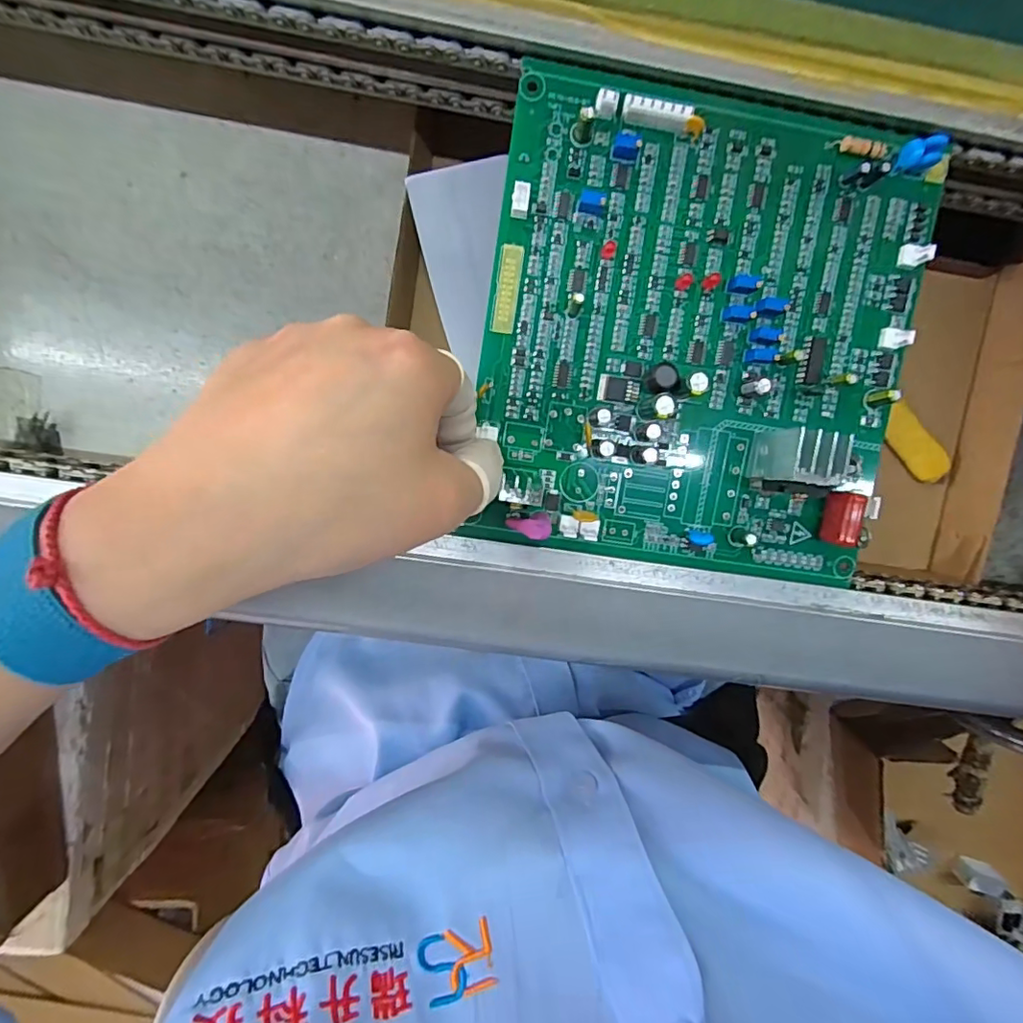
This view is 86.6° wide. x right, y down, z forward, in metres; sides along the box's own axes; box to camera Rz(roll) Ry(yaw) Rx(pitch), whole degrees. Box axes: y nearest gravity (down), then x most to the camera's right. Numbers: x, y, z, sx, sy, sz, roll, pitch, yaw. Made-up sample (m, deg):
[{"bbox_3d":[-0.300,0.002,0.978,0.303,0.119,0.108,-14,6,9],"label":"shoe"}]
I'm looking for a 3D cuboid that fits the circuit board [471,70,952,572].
[{"bbox_3d":[0.080,-0.071,0.215,0.172,0.031,0.188,8,97,-3],"label":"circuit board"}]

